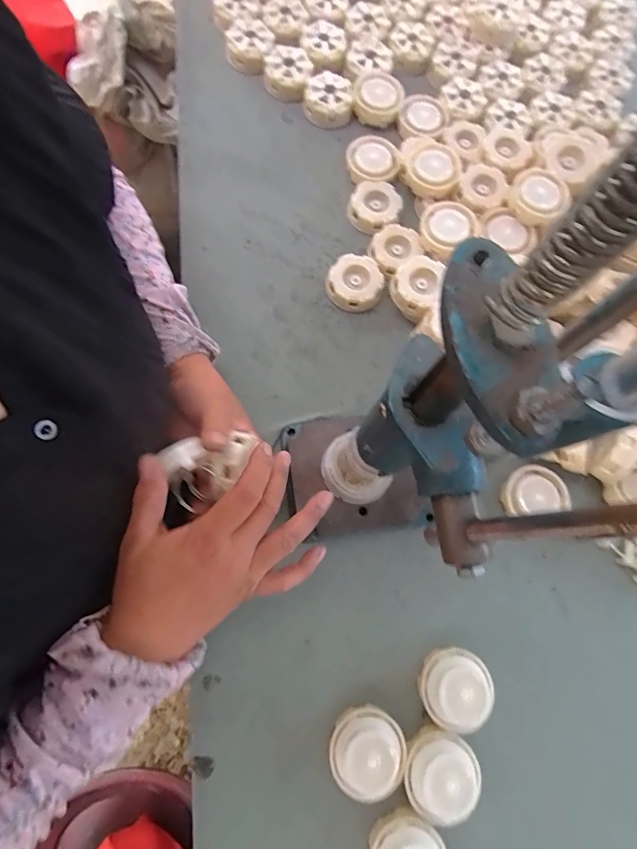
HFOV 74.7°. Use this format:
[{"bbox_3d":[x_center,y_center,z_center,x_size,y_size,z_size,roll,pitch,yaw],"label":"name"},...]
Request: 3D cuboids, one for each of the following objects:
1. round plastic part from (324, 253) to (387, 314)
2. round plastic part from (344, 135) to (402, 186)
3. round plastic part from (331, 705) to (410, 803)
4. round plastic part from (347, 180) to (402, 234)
[{"bbox_3d":[0.041,-0.159,0.466,0.062,0.019,0.058,1,74,-4],"label":"round plastic part"},{"bbox_3d":[0.066,-0.317,0.505,0.060,0.024,0.069,-11,75,-7],"label":"round plastic part"},{"bbox_3d":[0.040,0.273,0.348,0.062,0.029,0.056,-39,81,-13],"label":"round plastic part"},{"bbox_3d":[0.066,-0.255,0.488,0.056,0.023,0.055,1,74,-4],"label":"round plastic part"}]

